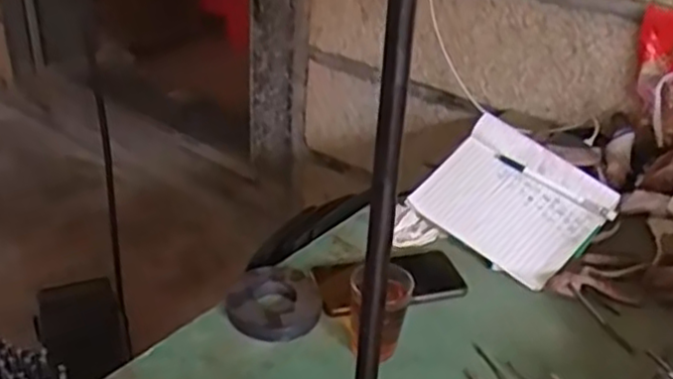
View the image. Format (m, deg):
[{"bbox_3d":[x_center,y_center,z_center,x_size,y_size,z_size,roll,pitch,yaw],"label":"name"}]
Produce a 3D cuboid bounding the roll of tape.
[{"bbox_3d":[-0.063,0.114,0.726,0.090,0.023,0.092,3,31,-2],"label":"roll of tape"}]

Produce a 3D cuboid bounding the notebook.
[{"bbox_3d":[0.216,0.013,0.862,0.197,0.026,0.171,38,66,25],"label":"notebook"}]

